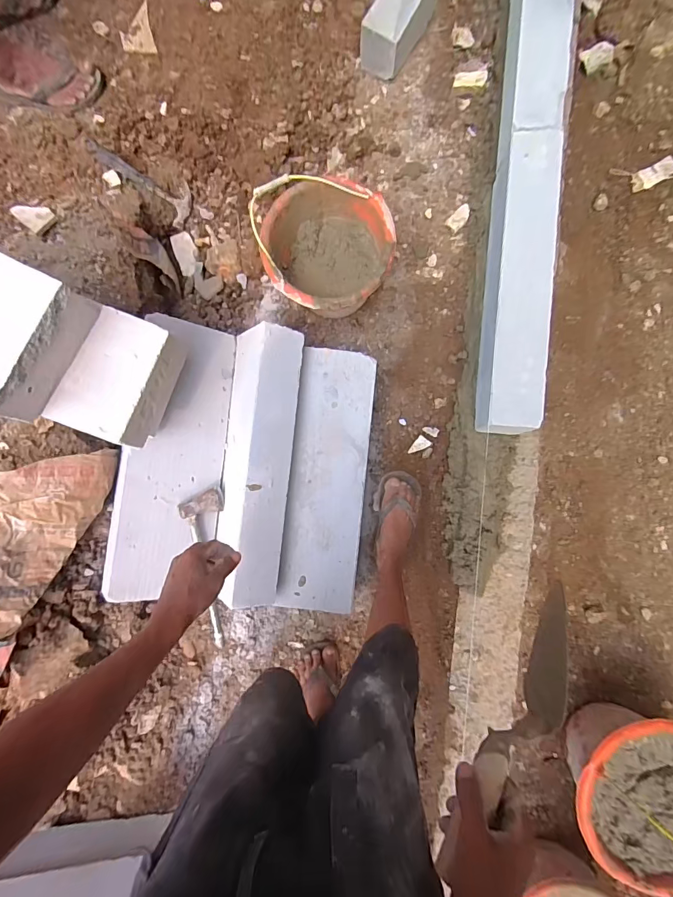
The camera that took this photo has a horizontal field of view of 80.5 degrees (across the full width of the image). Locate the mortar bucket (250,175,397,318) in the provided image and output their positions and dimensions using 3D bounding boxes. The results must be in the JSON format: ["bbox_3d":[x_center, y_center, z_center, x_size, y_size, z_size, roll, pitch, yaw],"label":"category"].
[{"bbox_3d":[-0.011,-0.441,0.920,0.268,0.194,0.295,-9,86,7],"label":"mortar bucket"}]

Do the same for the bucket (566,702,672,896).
[{"bbox_3d":[0.604,0.663,0.810,0.275,0.198,0.258,0,87,7],"label":"bucket"}]

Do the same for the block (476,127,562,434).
[{"bbox_3d":[0.371,-0.327,0.836,0.112,0.150,0.584,5,88,8],"label":"block"}]

